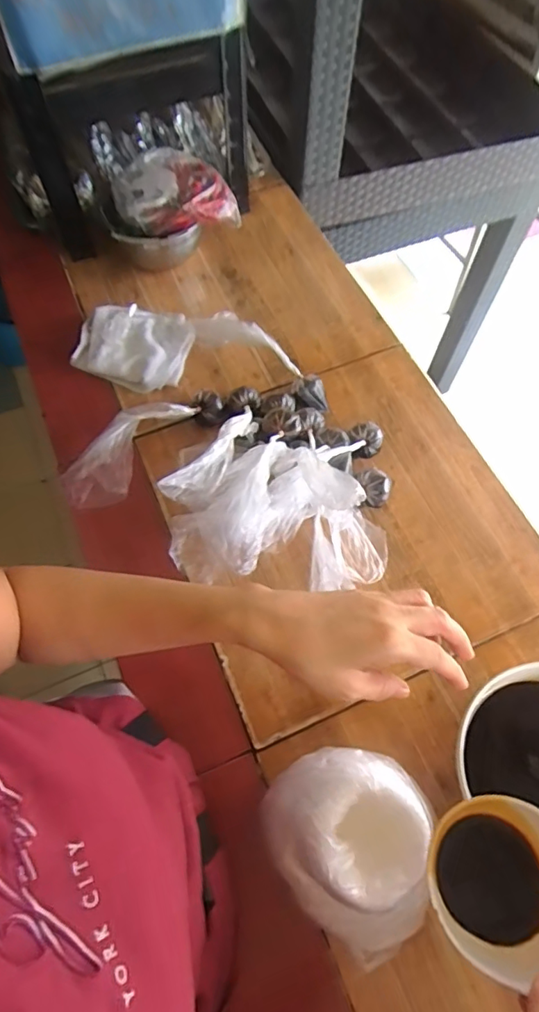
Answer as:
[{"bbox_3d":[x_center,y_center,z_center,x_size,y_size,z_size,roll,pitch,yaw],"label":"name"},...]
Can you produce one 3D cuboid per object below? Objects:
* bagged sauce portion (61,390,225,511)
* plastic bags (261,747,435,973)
[{"bbox_3d":[-0.157,-0.080,0.650,0.221,0.045,0.066,-39,70,-17],"label":"bagged sauce portion"},{"bbox_3d":[0.074,0.289,0.440,0.125,0.112,0.158,-28,67,-13],"label":"plastic bags"}]

